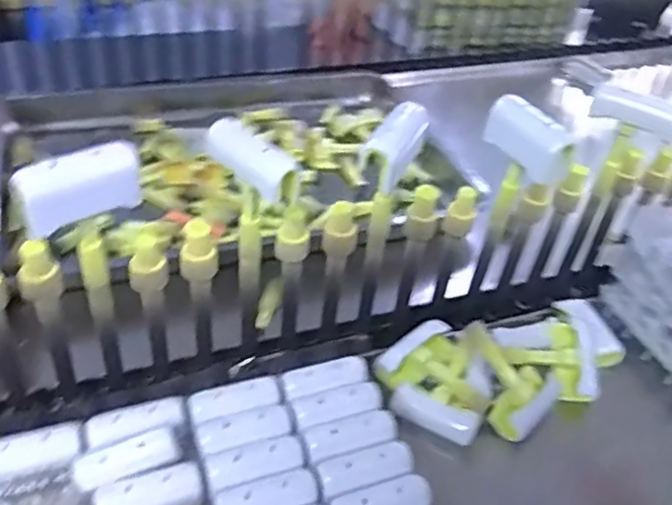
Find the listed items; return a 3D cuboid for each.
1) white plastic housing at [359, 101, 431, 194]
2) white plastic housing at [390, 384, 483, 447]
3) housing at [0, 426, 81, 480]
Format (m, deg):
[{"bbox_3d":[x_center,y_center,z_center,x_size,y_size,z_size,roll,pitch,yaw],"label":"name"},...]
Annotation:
[{"bbox_3d":[0.046,-0.082,0.510,0.029,0.031,0.092,20,41,14],"label":"white plastic housing"},{"bbox_3d":[0.089,0.147,0.604,0.080,0.016,0.031,22,68,13],"label":"white plastic housing"},{"bbox_3d":[-0.238,0.156,0.513,0.078,0.015,0.028,-6,42,-16],"label":"housing"}]

